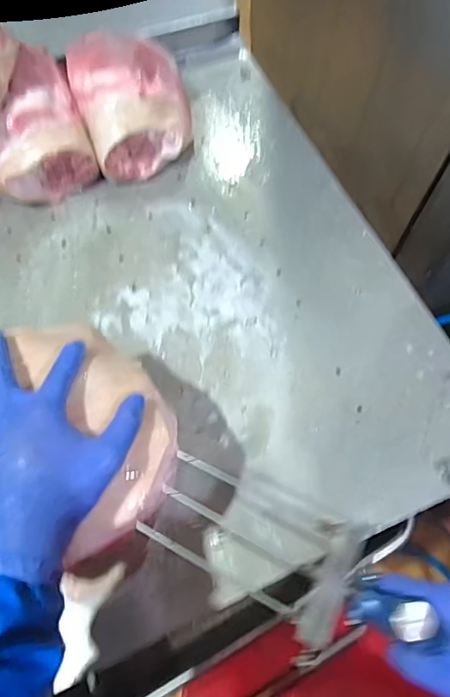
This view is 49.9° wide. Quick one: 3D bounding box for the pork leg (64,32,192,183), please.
[{"bbox_3d":[-0.135,-0.360,0.707,0.152,0.108,0.183,-20,67,-10],"label":"pork leg"}]

